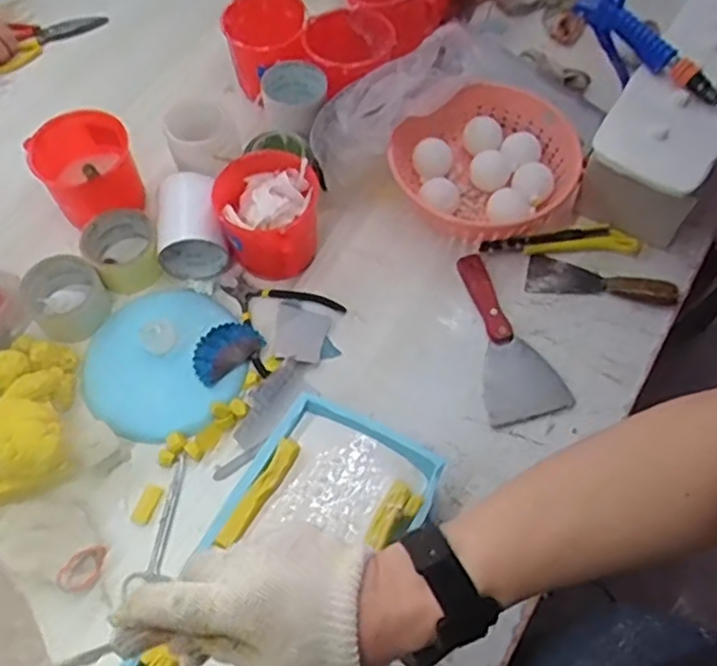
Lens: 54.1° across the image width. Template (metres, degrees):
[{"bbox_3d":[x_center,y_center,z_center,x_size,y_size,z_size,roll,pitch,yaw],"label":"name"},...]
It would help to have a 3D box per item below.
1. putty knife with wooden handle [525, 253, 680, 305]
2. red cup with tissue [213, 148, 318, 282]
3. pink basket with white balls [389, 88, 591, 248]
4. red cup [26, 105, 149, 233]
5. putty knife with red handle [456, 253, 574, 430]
[{"bbox_3d":[0.294,-0.061,0.847,0.171,0.027,0.052,15,62,8],"label":"putty knife with wooden handle"},{"bbox_3d":[-0.105,-0.129,0.830,0.115,0.100,0.128,-5,61,-2],"label":"red cup with tissue"},{"bbox_3d":[0.161,-0.210,0.888,0.213,0.086,0.222,0,61,0],"label":"pink basket with white balls"},{"bbox_3d":[-0.335,-0.195,0.879,0.120,0.119,0.100,-28,65,-14],"label":"red cup"},{"bbox_3d":[0.169,-0.001,0.814,0.091,0.018,0.214,-12,62,-6],"label":"putty knife with red handle"}]

